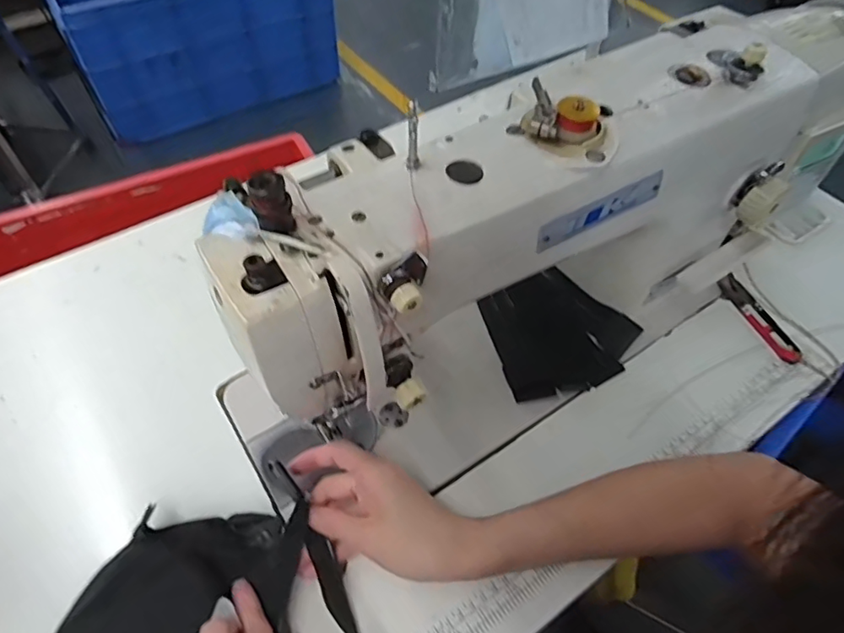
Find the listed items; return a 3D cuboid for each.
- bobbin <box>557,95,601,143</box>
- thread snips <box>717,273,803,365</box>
[{"bbox_3d":[0.093,-0.118,0.326,0.025,0.018,0.025,14,54,9],"label":"bobbin"},{"bbox_3d":[0.322,0.000,0.524,0.020,0.008,0.102,-15,55,-12],"label":"thread snips"}]

